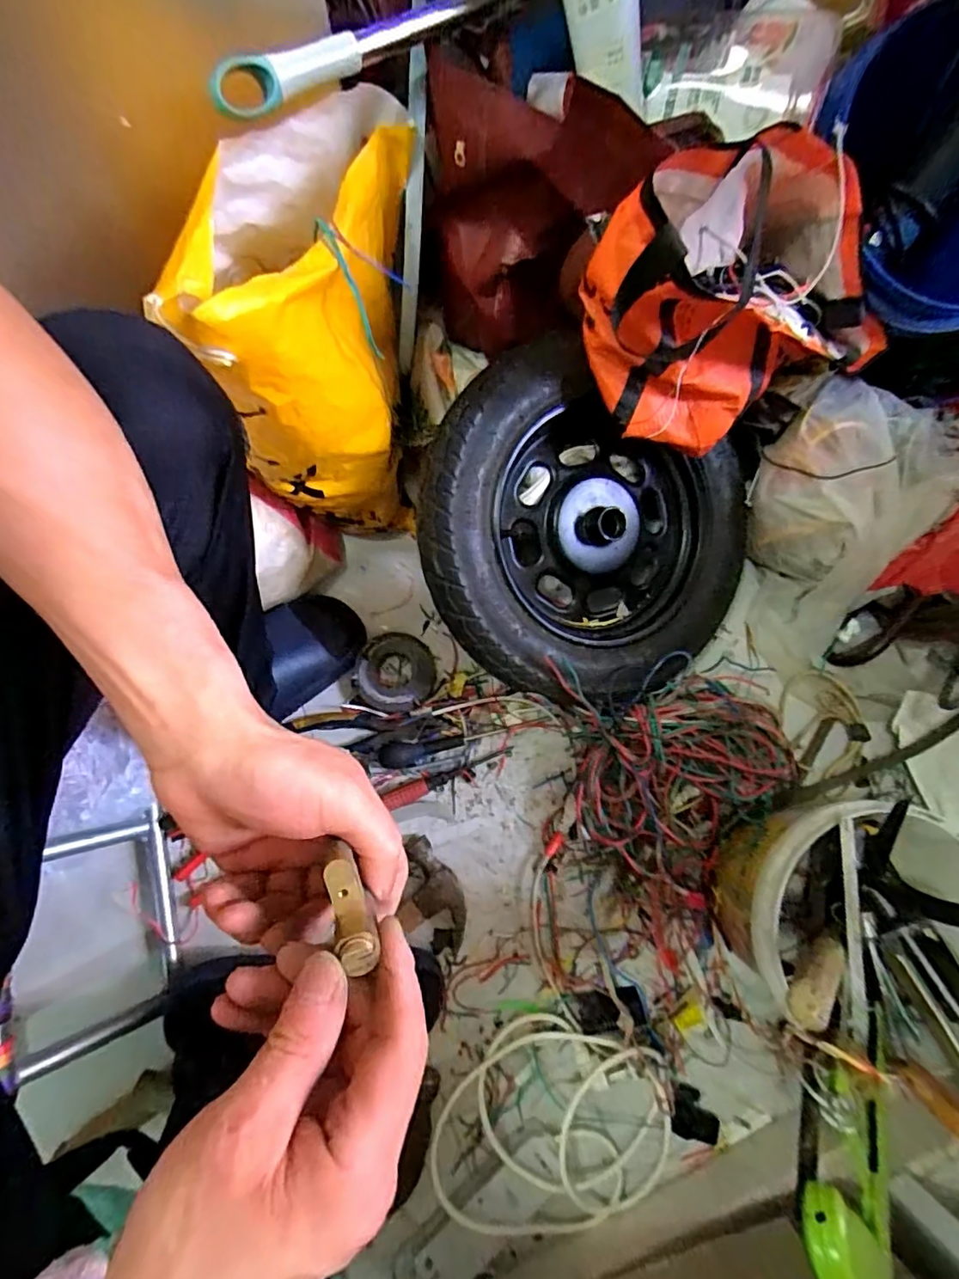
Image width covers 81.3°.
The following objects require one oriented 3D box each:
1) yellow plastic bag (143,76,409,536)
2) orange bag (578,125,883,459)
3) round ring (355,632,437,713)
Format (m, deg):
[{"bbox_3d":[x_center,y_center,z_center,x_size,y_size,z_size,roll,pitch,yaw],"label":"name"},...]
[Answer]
[{"bbox_3d":[-0.149,-0.298,0.552,0.158,0.337,0.280,3,78,0],"label":"yellow plastic bag"},{"bbox_3d":[0.242,-0.307,0.499,0.277,0.207,0.151,-27,80,-6],"label":"orange bag"},{"bbox_3d":[-0.103,0.041,0.694,0.091,0.021,0.095,0,78,-1],"label":"round ring"}]

